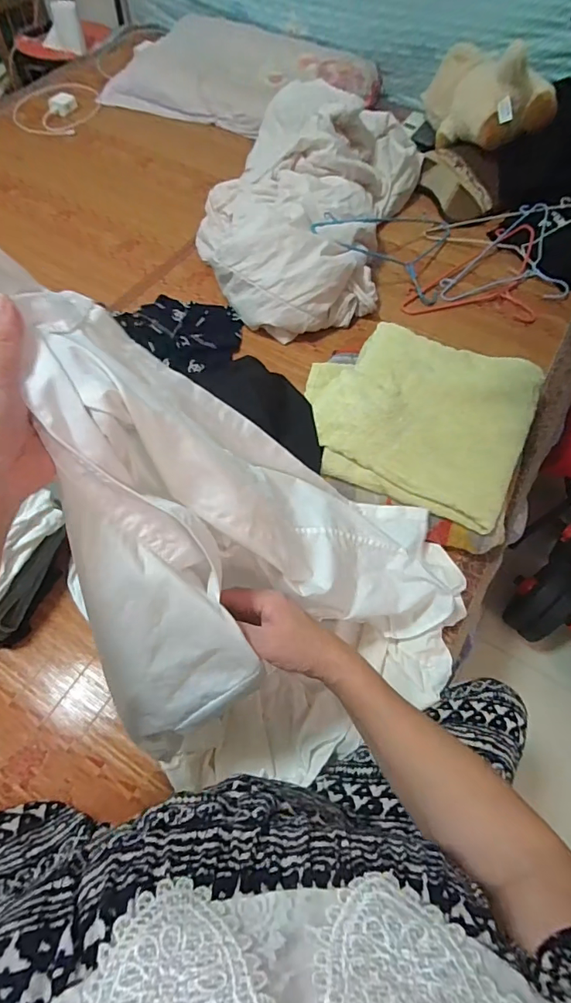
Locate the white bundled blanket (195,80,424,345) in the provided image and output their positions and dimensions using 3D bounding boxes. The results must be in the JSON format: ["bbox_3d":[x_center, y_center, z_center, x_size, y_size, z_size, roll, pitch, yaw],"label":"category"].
[{"bbox_3d":[0.034,-0.655,1.008,0.430,0.184,0.618,15,62,7],"label":"white bundled blanket"}]

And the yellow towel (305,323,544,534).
[{"bbox_3d":[0.214,-0.151,0.756,0.362,0.050,0.319,23,63,11],"label":"yellow towel"}]

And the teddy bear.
[{"bbox_3d":[0.470,-1.007,1.136,0.142,0.188,0.366,-27,52,-15],"label":"teddy bear"}]

